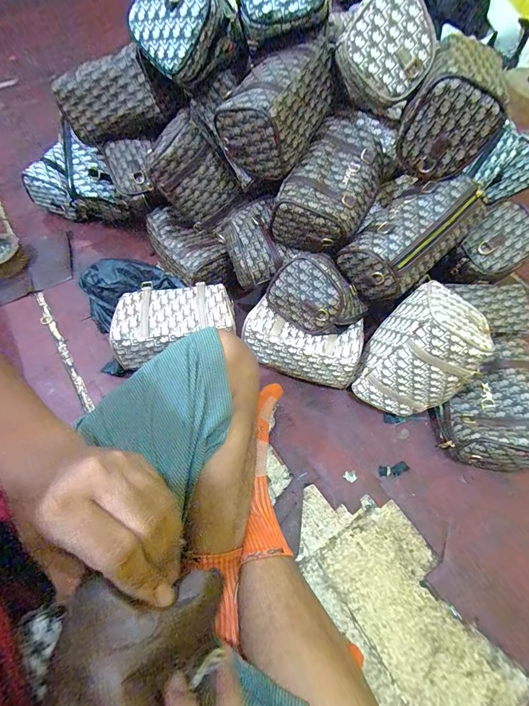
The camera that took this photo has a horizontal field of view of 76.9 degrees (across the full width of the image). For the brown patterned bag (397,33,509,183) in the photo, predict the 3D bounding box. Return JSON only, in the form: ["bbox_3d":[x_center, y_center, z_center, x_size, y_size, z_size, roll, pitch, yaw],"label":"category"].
[{"bbox_3d":[0.303,-0.383,0.520,0.127,0.129,0.198,26,65,13],"label":"brown patterned bag"}]

